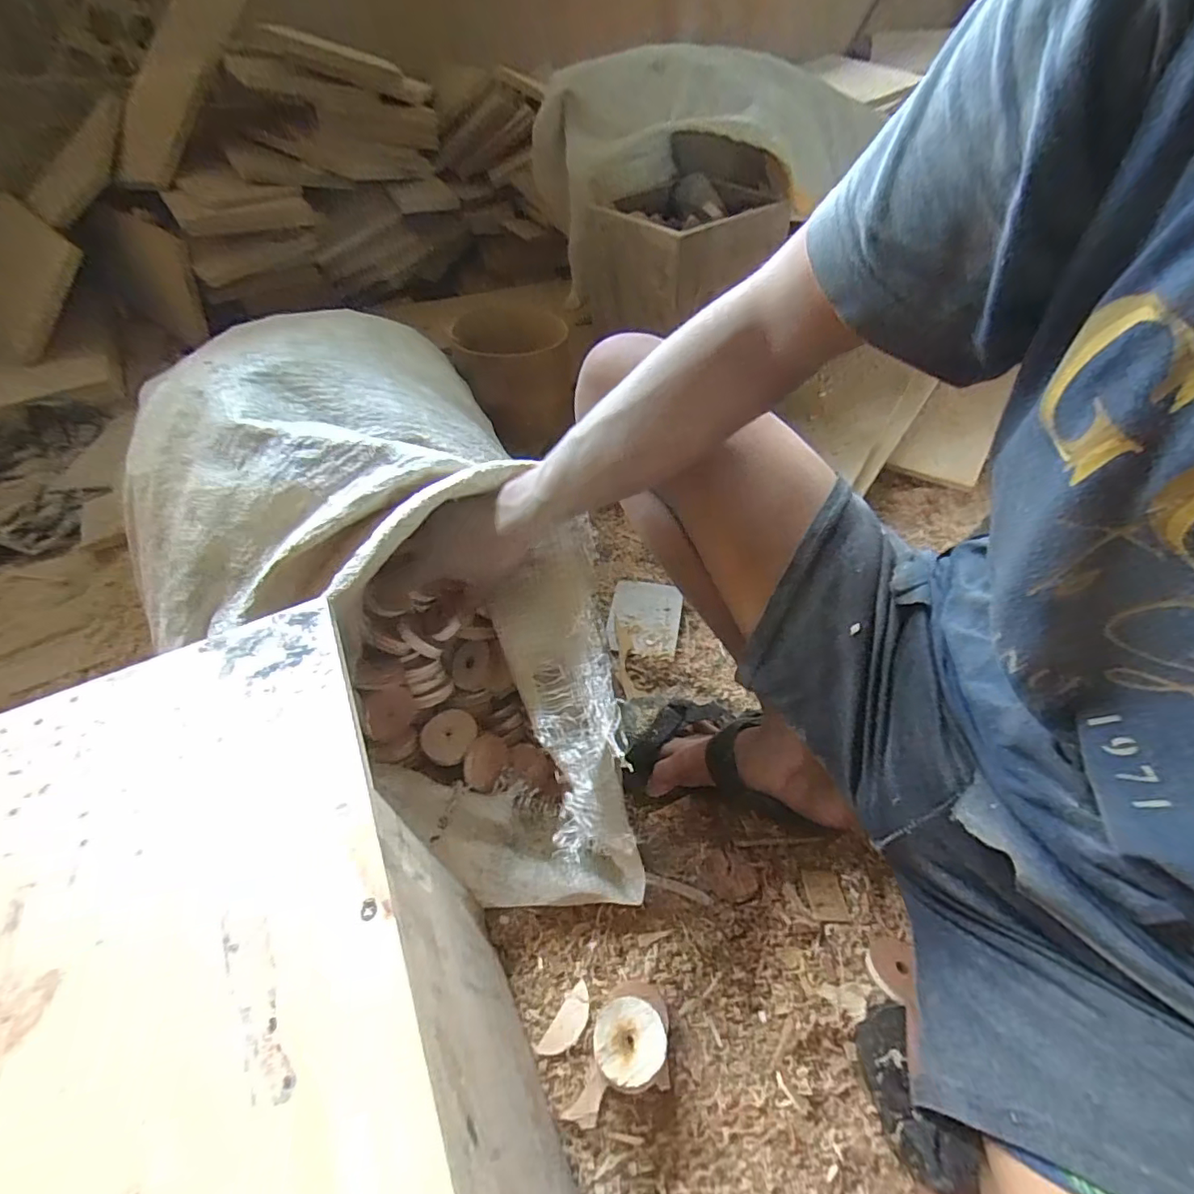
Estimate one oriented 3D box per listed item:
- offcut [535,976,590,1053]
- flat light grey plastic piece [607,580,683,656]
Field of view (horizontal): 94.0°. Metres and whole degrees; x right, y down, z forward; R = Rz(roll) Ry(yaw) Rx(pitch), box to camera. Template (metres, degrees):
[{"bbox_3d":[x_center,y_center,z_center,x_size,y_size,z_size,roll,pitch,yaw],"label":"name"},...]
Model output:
[{"bbox_3d":[-0.022,0.340,0.445,0.022,0.010,0.057,27,54,25],"label":"offcut"},{"bbox_3d":[0.062,0.023,0.703,0.085,0.009,0.119,7,51,9],"label":"flat light grey plastic piece"}]

